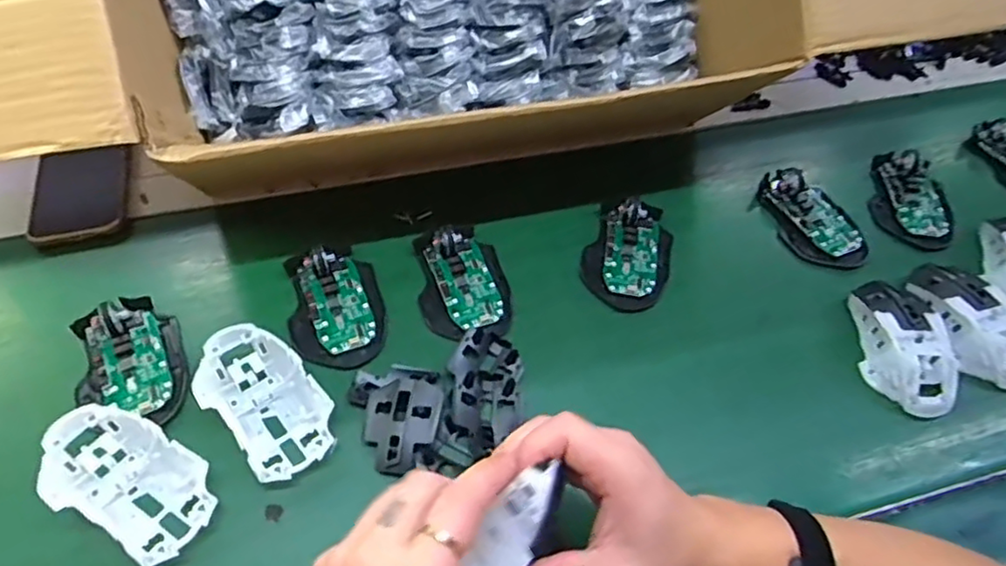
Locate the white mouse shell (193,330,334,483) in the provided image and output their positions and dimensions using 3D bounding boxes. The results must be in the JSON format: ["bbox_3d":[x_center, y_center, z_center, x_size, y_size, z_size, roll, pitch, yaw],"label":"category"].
[{"bbox_3d":[-0.168,0.082,0.458,0.111,0.034,0.067,39,60,22],"label":"white mouse shell"}]

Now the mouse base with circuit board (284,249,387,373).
[{"bbox_3d":[-0.134,0.014,0.519,0.073,0.020,0.105,-15,56,-14],"label":"mouse base with circuit board"}]

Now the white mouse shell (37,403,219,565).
[{"bbox_3d":[-0.243,0.128,0.421,0.112,0.038,0.066,26,56,15],"label":"white mouse shell"}]

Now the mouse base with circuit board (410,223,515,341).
[{"bbox_3d":[-0.035,-0.006,0.541,0.072,0.021,0.109,-10,55,-11],"label":"mouse base with circuit board"}]

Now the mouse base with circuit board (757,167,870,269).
[{"bbox_3d":[0.291,-0.060,0.611,0.066,0.034,0.114,-11,55,-12],"label":"mouse base with circuit board"}]

